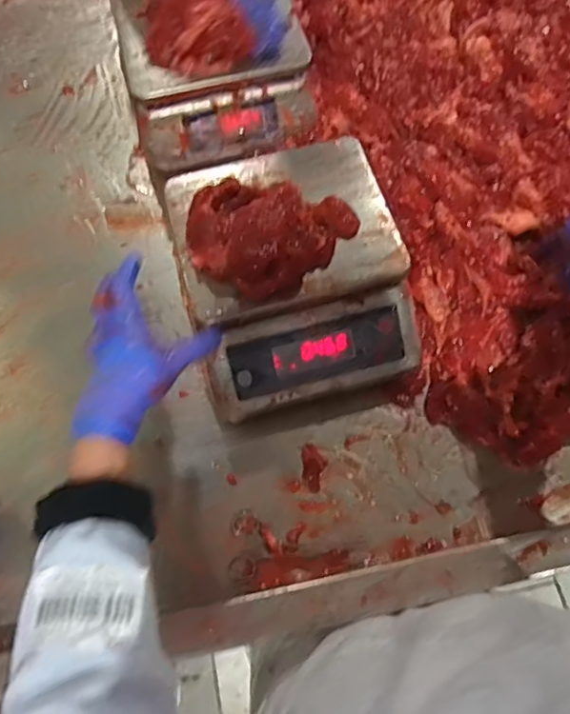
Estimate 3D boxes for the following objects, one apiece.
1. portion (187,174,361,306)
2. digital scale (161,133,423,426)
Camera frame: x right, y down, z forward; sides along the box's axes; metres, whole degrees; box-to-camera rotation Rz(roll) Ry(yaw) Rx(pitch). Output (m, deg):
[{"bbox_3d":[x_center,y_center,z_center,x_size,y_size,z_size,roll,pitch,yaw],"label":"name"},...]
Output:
[{"bbox_3d":[-0.019,-0.118,0.550,0.160,0.049,0.123,12,71,6],"label":"portion"},{"bbox_3d":[0.004,-0.098,0.597,0.230,0.083,0.273,-17,70,-4],"label":"digital scale"}]

